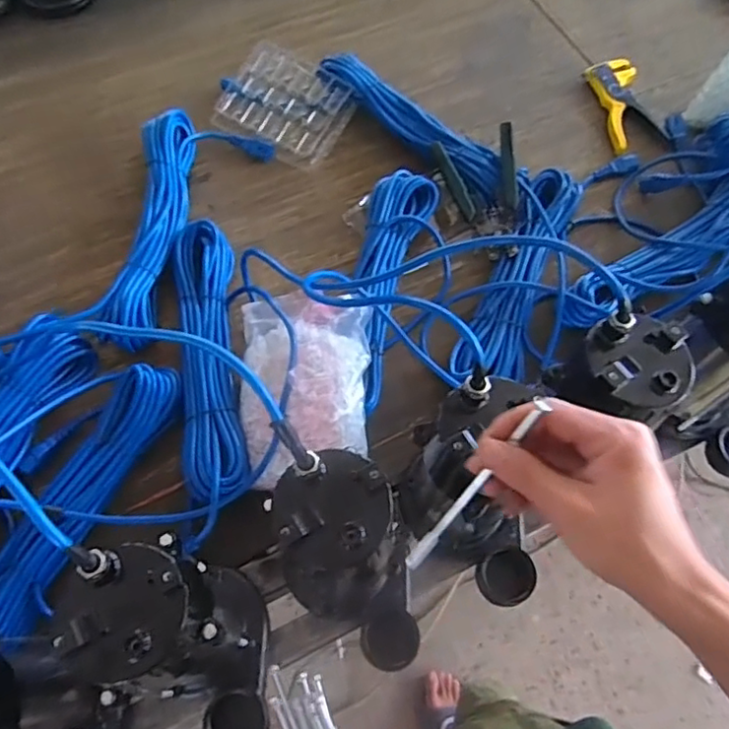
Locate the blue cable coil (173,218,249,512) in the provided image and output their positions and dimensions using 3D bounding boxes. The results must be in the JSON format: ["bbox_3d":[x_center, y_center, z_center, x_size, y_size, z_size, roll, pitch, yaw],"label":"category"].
[{"bbox_3d":[-0.176,-0.019,0.681,0.075,0.038,0.352,-9,66,-5],"label":"blue cable coil"}]

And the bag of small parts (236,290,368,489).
[{"bbox_3d":[-0.065,0.019,0.642,0.139,0.052,0.211,0,65,-2],"label":"bag of small parts"}]

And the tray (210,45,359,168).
[{"bbox_3d":[-0.115,-0.366,0.859,0.175,0.018,0.146,34,80,7],"label":"tray"}]

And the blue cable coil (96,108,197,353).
[{"bbox_3d":[-0.266,-0.181,0.760,0.067,0.042,0.356,2,65,0],"label":"blue cable coil"}]

